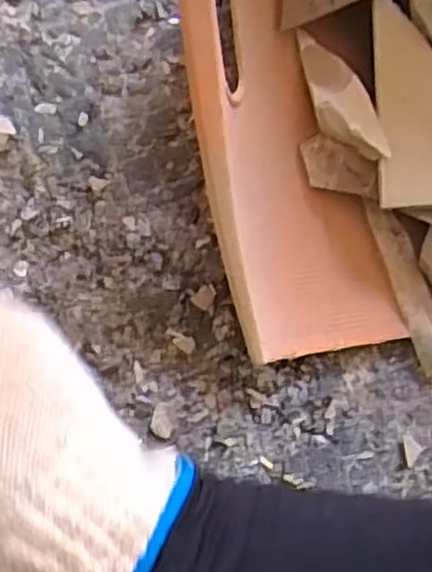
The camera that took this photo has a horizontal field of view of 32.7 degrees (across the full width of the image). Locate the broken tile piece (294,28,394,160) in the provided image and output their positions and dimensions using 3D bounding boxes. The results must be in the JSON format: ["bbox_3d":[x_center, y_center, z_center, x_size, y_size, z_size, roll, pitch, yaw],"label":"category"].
[{"bbox_3d":[0.070,-0.108,0.425,0.029,0.013,0.085,-29,81,-7],"label":"broken tile piece"}]

